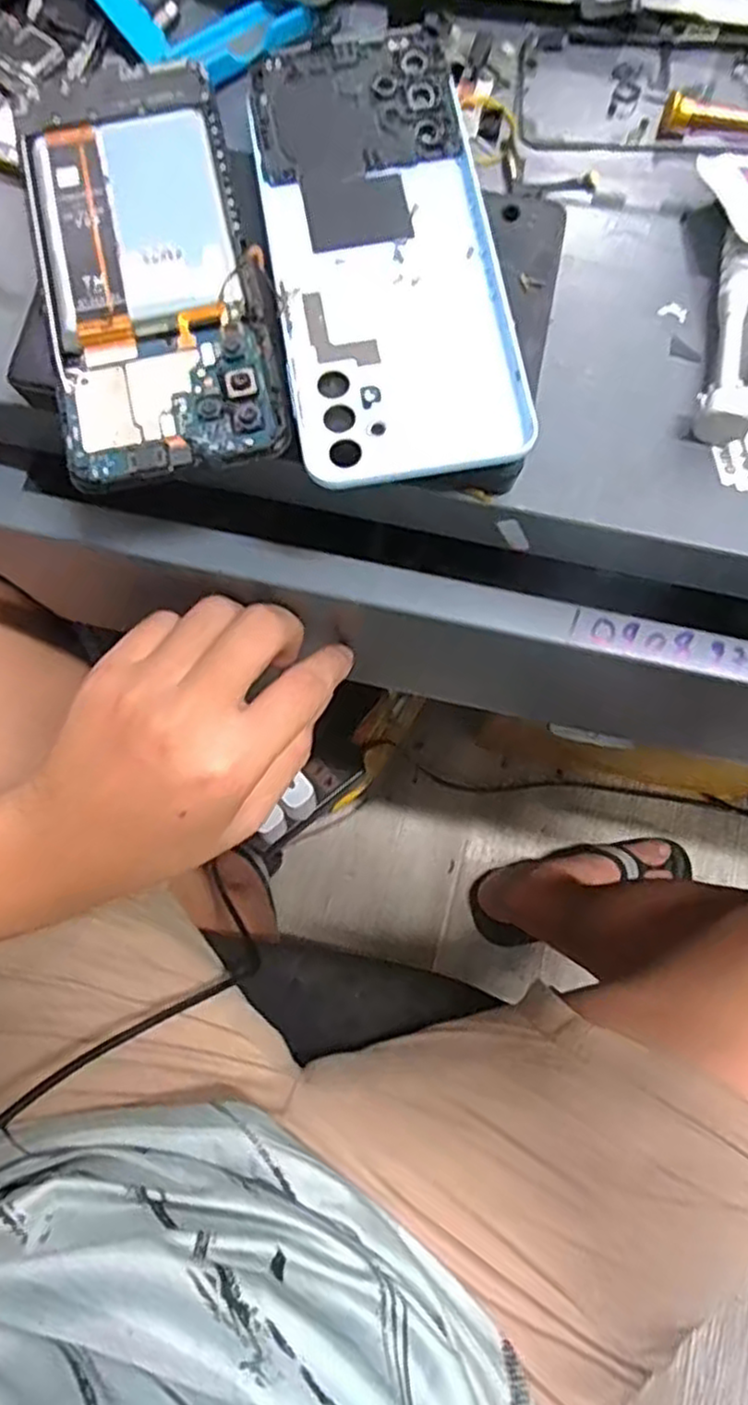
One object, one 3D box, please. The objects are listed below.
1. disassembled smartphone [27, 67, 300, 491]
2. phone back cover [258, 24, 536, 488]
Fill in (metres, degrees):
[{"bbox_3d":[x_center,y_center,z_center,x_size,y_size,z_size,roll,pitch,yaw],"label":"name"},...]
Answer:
[{"bbox_3d":[-0.076,-0.148,0.247,0.073,0.008,0.147,-11,76,-4],"label":"disassembled smartphone"},{"bbox_3d":[0.004,-0.156,0.251,0.077,0.009,0.170,-8,79,-1],"label":"phone back cover"}]

